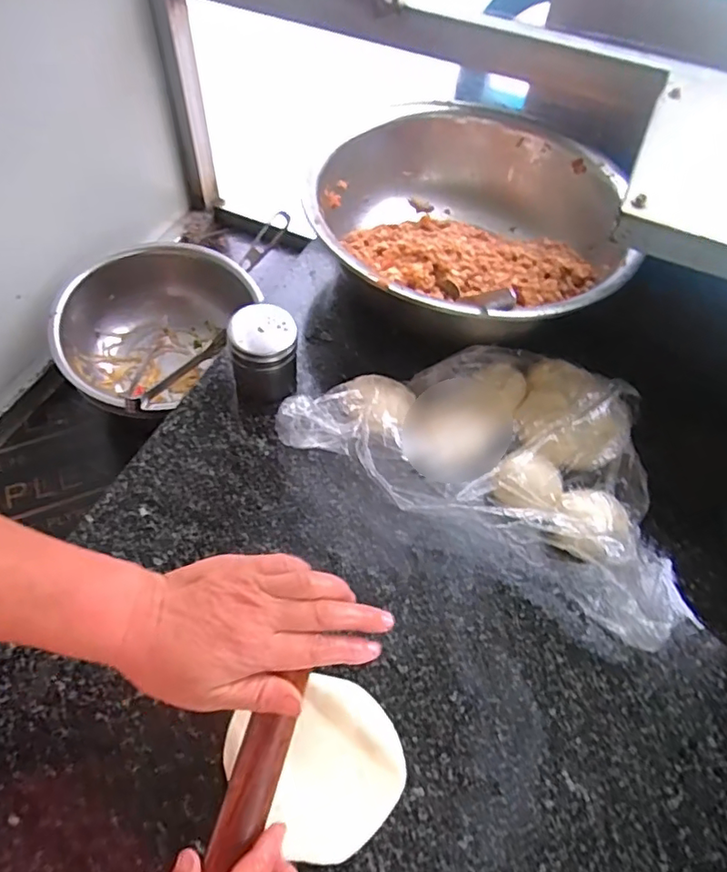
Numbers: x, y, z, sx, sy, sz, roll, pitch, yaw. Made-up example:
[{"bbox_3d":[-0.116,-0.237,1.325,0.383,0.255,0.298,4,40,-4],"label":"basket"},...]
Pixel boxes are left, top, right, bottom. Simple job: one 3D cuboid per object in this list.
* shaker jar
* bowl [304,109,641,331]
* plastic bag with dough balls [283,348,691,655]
[{"bbox_3d":[-0.095,-0.072,0.548,0.062,0.081,0.068,2,56,-3],"label":"shaker jar"},{"bbox_3d":[0.109,-0.212,0.634,0.313,0.123,0.320,2,56,-3],"label":"bowl"},{"bbox_3d":[0.143,0.005,0.527,0.367,0.070,0.228,28,59,13],"label":"plastic bag with dough balls"}]

